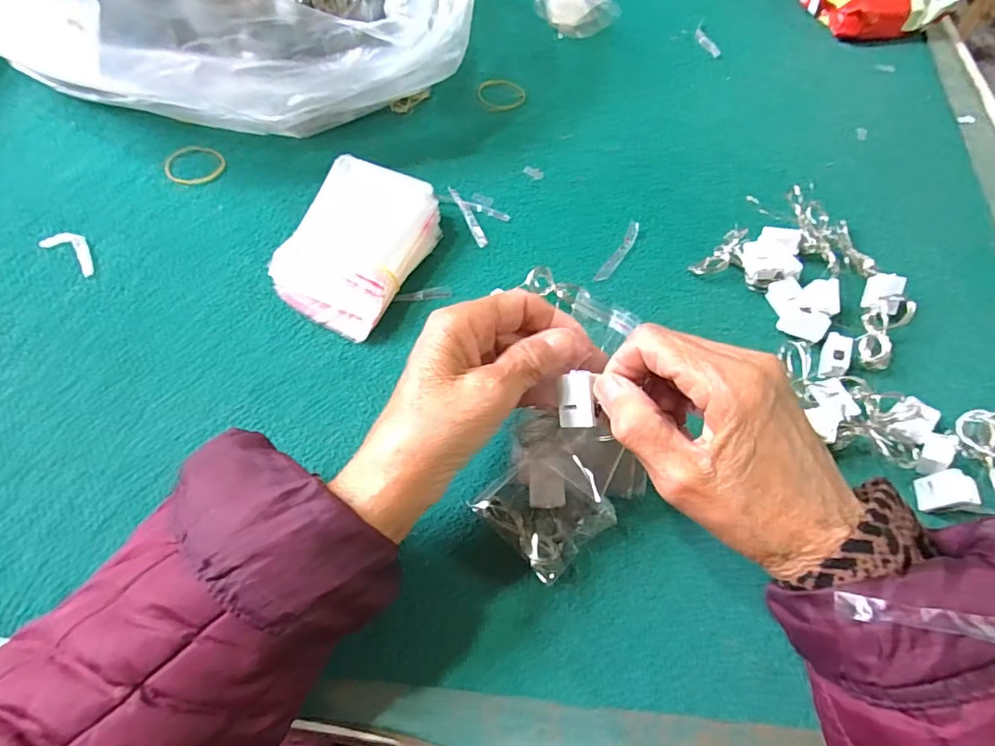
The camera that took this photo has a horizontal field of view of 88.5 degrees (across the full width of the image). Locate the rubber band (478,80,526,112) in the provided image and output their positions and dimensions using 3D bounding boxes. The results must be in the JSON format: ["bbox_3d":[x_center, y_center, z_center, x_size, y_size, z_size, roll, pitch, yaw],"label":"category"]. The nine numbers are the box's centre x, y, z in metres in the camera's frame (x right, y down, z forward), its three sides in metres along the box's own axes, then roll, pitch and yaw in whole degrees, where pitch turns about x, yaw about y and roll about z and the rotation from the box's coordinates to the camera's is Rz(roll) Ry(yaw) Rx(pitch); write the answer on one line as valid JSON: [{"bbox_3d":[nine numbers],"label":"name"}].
[{"bbox_3d":[0.004,-0.257,0.473,0.043,0.005,0.041,2,61,-3],"label":"rubber band"}]

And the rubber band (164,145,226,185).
[{"bbox_3d":[-0.243,-0.168,0.410,0.045,0.004,0.042,2,61,-3],"label":"rubber band"}]

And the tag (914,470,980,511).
[{"bbox_3d":[0.258,0.068,0.294,0.006,0.030,0.021,21,56,-19],"label":"tag"}]

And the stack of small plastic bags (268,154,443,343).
[{"bbox_3d":[-0.097,-0.089,0.356,0.081,0.037,0.120,24,63,9],"label":"stack of small plastic bags"}]

